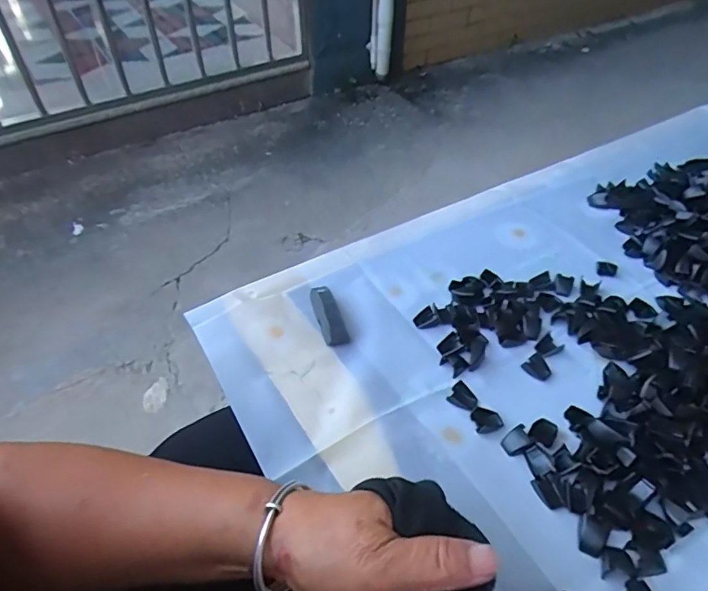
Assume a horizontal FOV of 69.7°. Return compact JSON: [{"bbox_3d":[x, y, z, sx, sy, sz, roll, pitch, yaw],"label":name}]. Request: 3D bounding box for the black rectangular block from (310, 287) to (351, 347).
[{"bbox_3d":[-0.027,0.016,0.497,0.023,0.012,0.082,-15,45,-13],"label":"black rectangular block"}]

